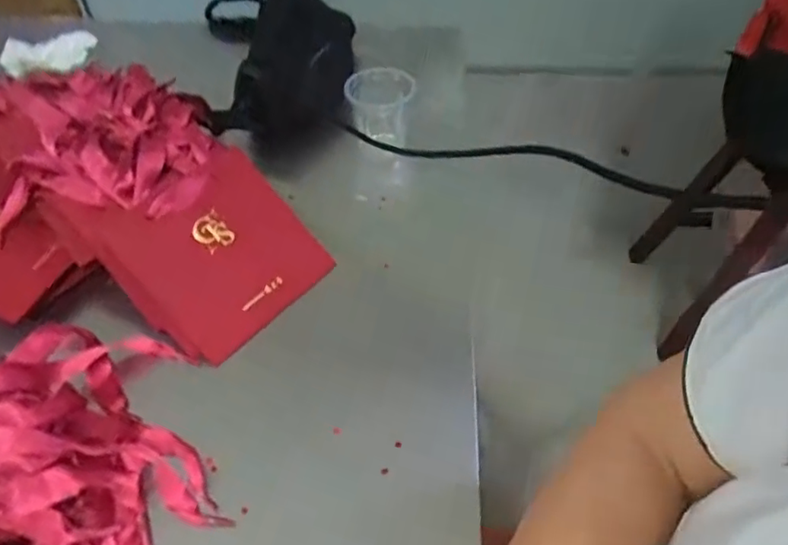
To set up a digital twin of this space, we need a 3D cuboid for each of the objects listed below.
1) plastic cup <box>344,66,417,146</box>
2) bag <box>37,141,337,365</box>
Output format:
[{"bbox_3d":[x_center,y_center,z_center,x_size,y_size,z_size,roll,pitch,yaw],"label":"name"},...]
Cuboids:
[{"bbox_3d":[-0.013,-0.181,0.605,0.070,0.064,0.059,5,49,5],"label":"plastic cup"},{"bbox_3d":[-0.162,-0.030,0.490,0.147,0.031,0.179,-41,92,-30],"label":"bag"}]

